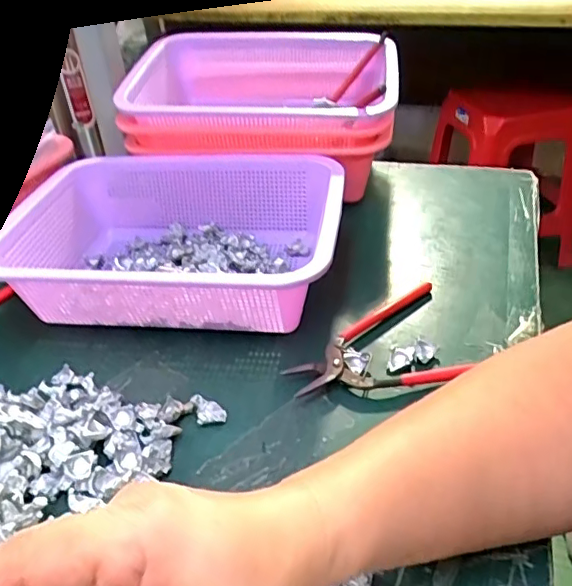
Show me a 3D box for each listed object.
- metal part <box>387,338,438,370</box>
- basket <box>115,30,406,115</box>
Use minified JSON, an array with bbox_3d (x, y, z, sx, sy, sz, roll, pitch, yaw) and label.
[{"bbox_3d":[0.088,0.042,0.396,0.038,0.006,0.018,-14,38,-11],"label":"metal part"},{"bbox_3d":[-0.017,-0.200,0.581,0.247,0.087,0.188,2,38,10],"label":"basket"}]

